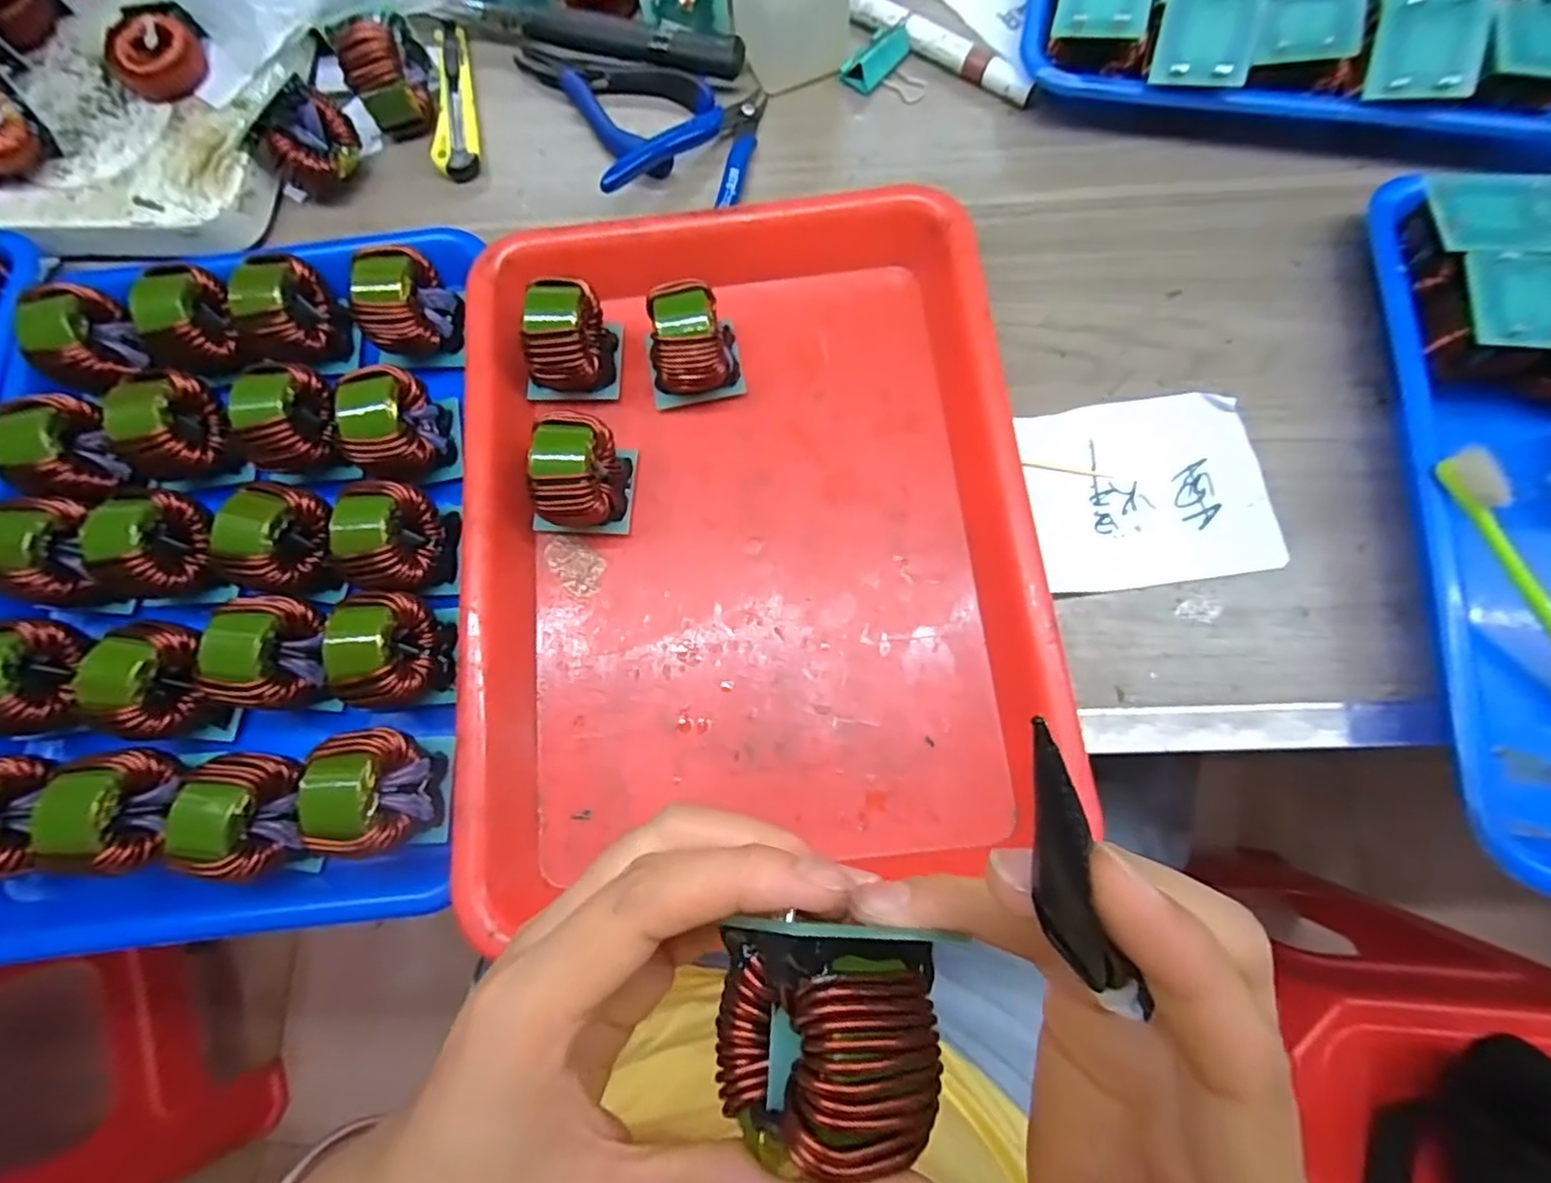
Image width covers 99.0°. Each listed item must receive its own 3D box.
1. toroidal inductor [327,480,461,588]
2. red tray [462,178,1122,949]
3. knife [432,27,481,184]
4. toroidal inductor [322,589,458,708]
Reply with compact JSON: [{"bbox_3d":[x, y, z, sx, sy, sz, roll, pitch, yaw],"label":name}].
[{"bbox_3d":[-0.174,-0.023,0.300,0.034,0.040,0.047,-3,74,1],"label":"toroidal inductor"},{"bbox_3d":[-0.014,-0.038,0.304,0.247,0.039,0.317,-6,76,1],"label":"red tray"},{"bbox_3d":[-0.190,-0.296,0.396,0.021,0.012,0.113,-7,76,1],"label":"knife"},{"bbox_3d":[-0.167,0.025,0.288,0.035,0.046,0.048,3,76,3],"label":"toroidal inductor"}]

